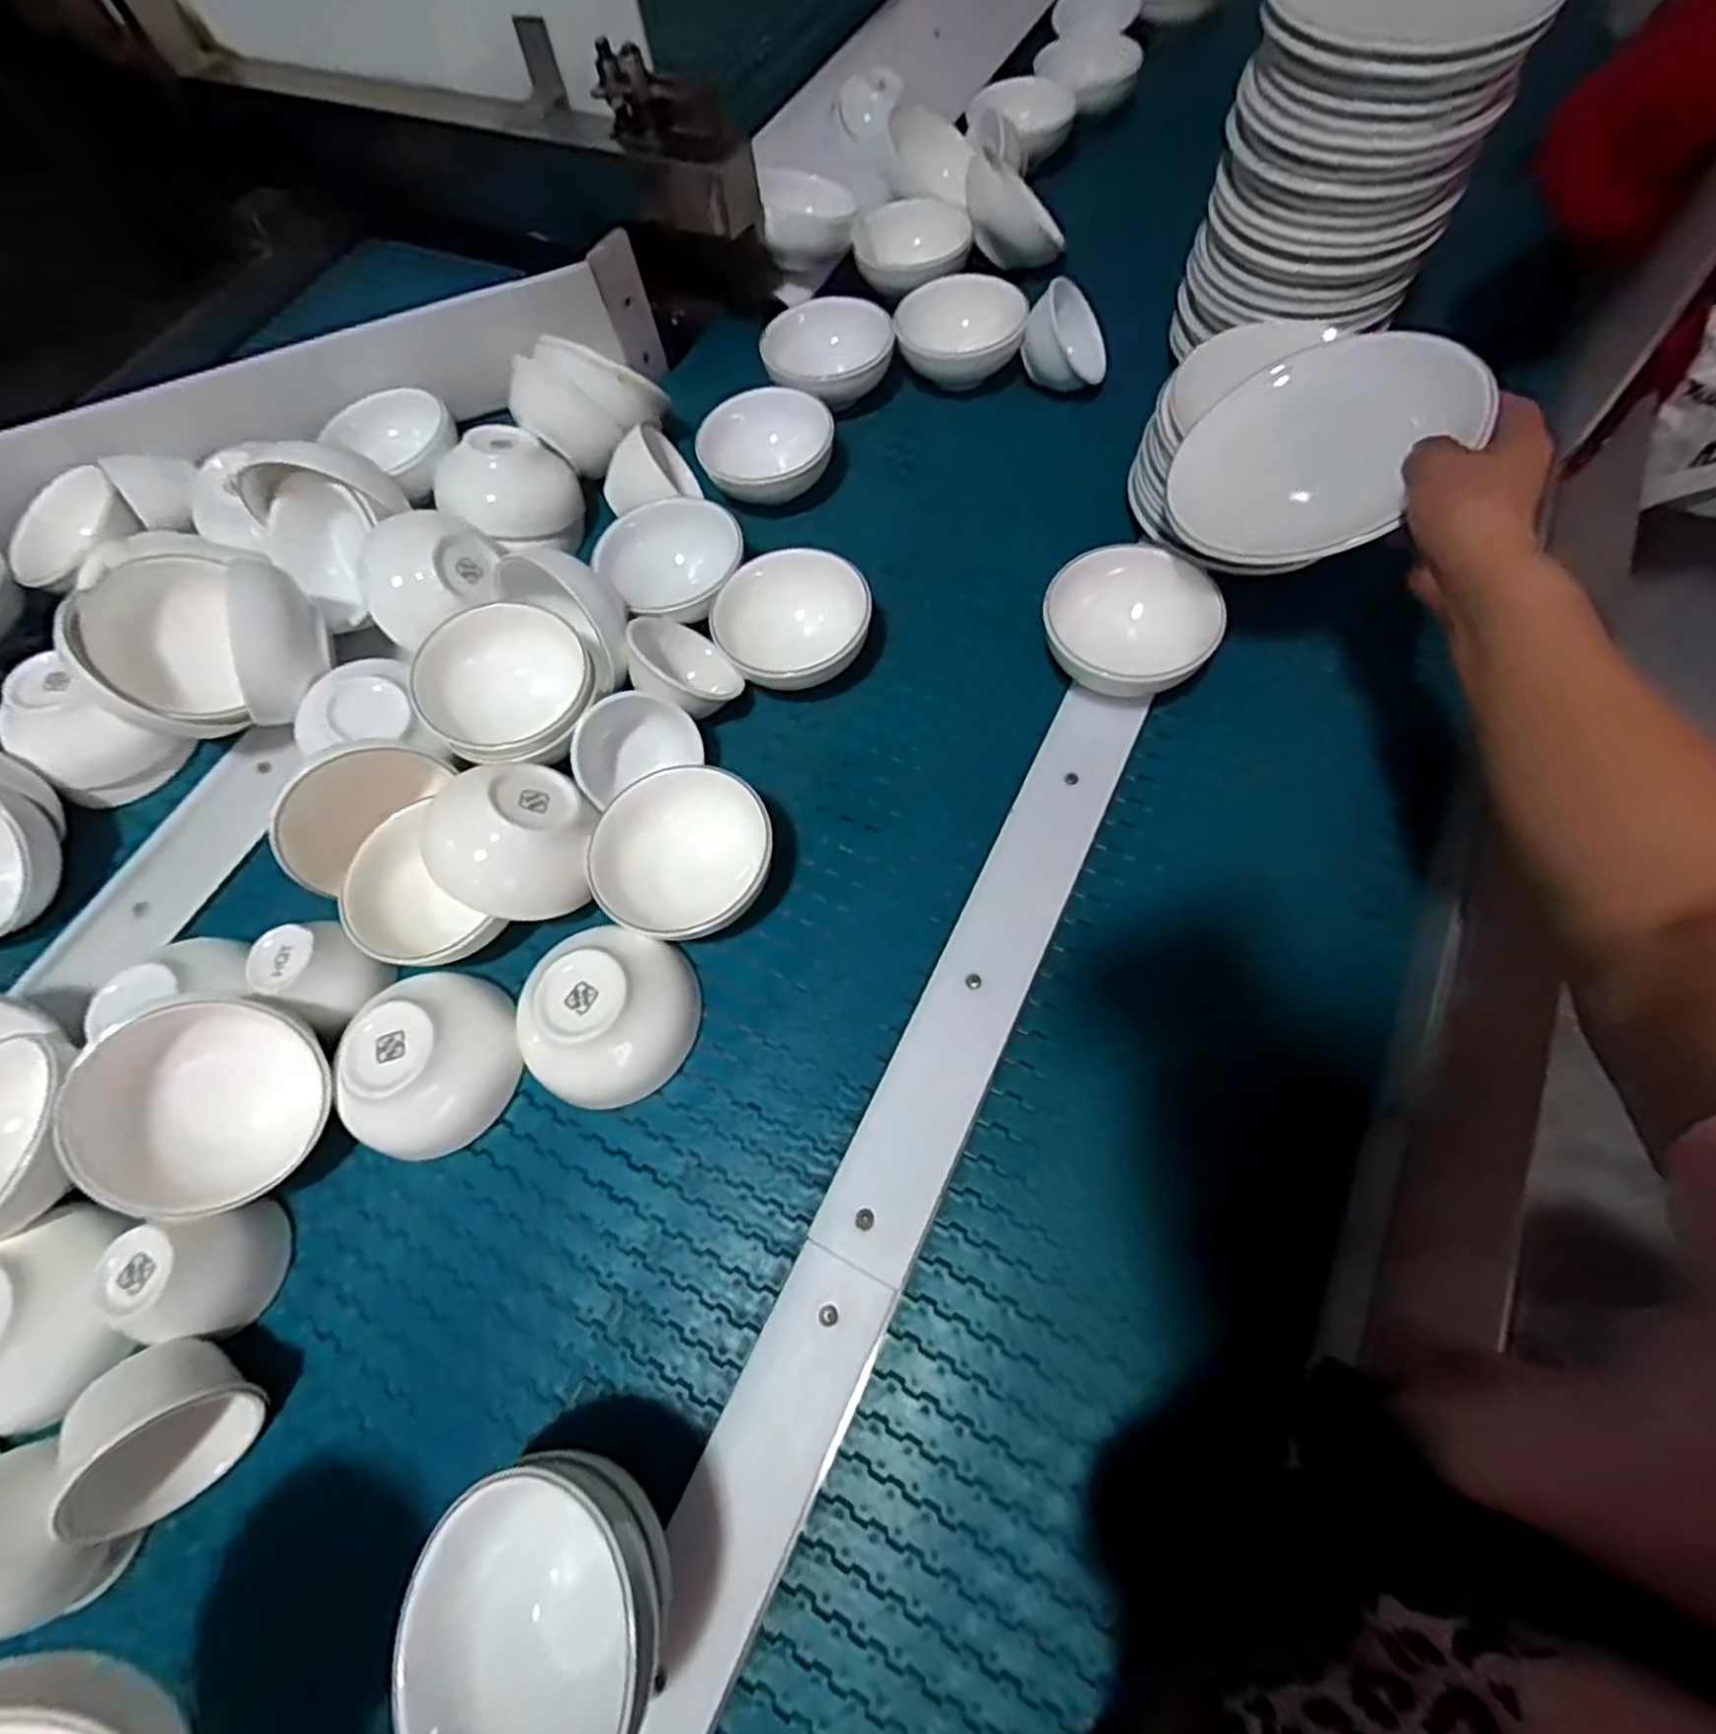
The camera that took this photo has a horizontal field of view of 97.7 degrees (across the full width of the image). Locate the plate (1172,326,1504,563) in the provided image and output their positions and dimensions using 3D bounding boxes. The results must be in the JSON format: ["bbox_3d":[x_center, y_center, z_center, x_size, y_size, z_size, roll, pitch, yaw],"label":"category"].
[{"bbox_3d":[0.289,-0.263,0.484,0.026,0.190,0.117,-28,115,-22],"label":"plate"}]

